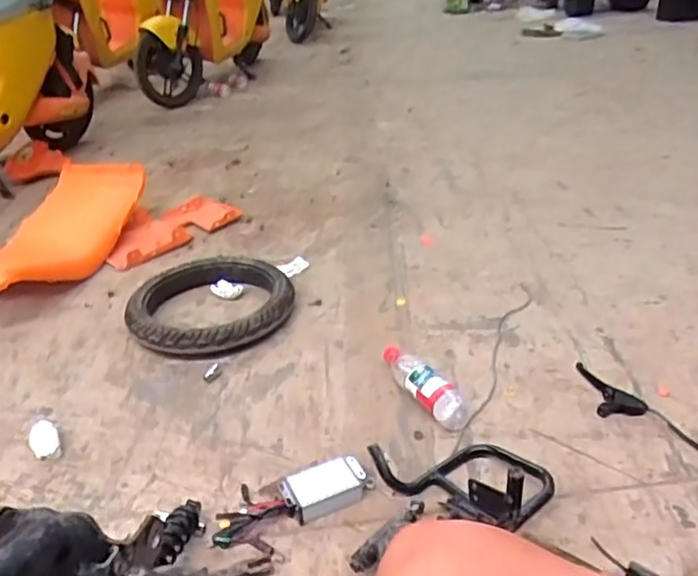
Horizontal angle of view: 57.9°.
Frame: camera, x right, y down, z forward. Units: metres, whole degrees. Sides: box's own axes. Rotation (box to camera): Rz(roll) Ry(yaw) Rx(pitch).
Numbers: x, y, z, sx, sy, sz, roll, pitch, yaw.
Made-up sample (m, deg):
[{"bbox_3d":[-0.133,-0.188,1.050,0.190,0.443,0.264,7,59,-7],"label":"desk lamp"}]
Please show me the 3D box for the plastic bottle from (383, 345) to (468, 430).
[{"bbox_3d":[0.133,0.172,1.169,0.058,0.065,0.216,-17,33,-24],"label":"plastic bottle"}]

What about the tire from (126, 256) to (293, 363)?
[{"bbox_3d":[-0.305,0.036,1.422,0.359,0.066,0.309,-2,30,-1],"label":"tire"}]

